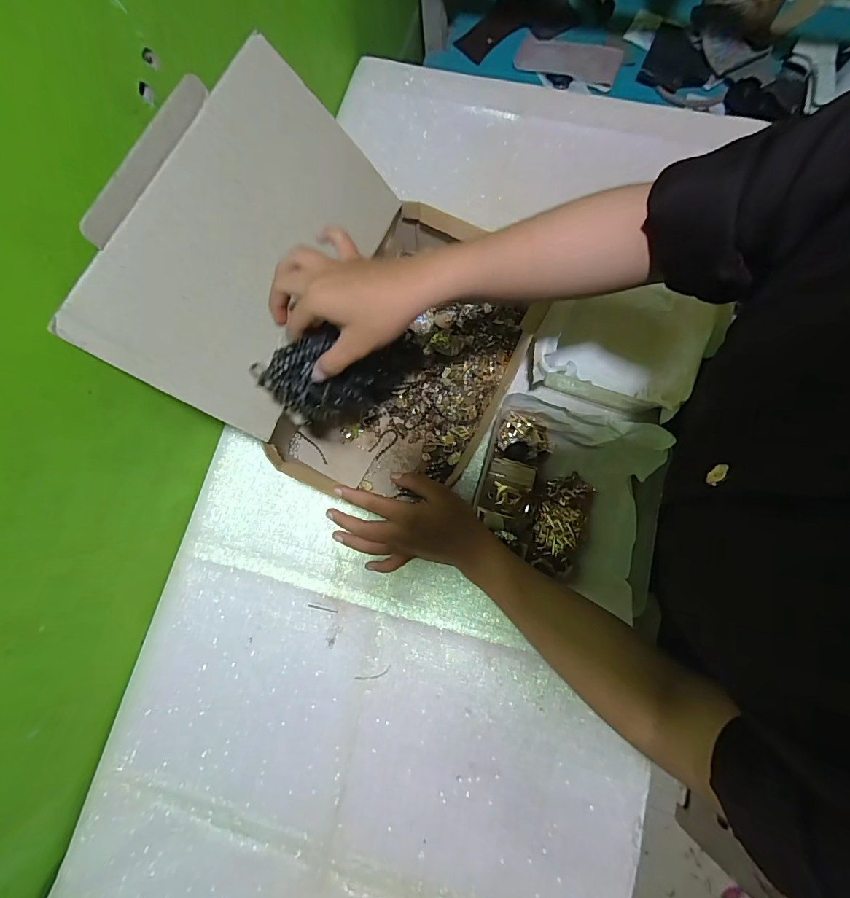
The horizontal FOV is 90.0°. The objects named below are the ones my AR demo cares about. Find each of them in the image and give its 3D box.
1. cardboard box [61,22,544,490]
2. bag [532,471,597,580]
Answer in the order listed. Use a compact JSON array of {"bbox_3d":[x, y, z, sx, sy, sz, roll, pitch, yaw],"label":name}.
[{"bbox_3d":[-0.074,-0.137,0.439,0.304,0.275,0.323,26,77,9],"label":"cardboard box"},{"bbox_3d":[0.160,0.083,0.493,0.061,0.047,0.117,20,80,7],"label":"bag"}]

